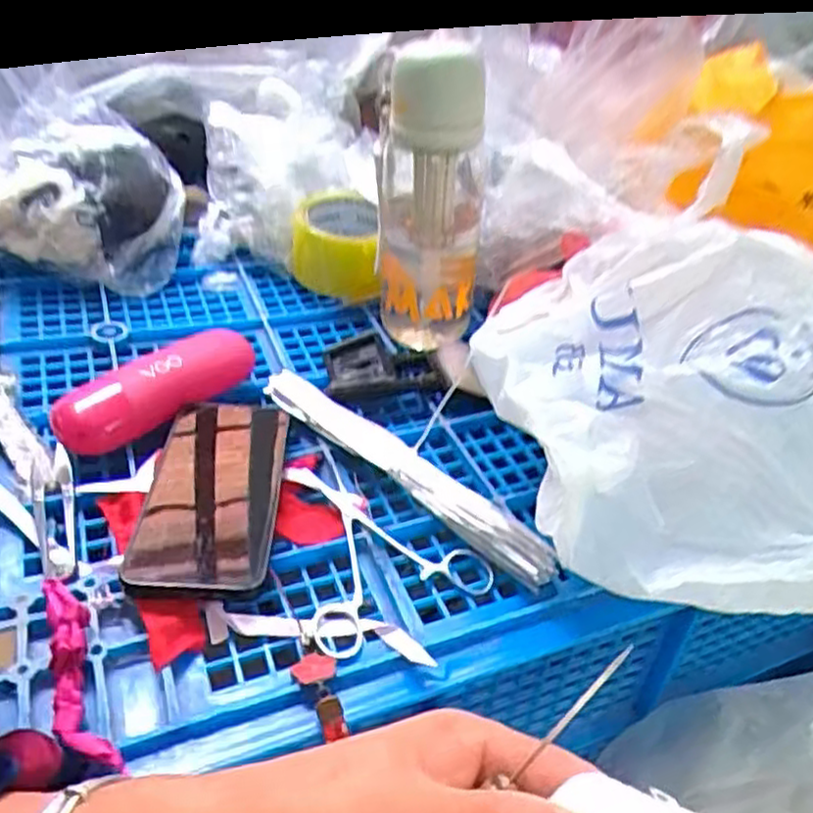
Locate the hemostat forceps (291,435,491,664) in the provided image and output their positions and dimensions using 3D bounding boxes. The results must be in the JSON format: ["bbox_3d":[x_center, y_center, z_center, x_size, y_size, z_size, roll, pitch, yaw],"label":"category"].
[{"bbox_3d":[-0.025,0.075,0.464,0.112,0.012,0.152,-15,44,-22],"label":"hemostat forceps"}]

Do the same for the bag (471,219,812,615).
[{"bbox_3d":[0.196,-0.006,0.456,0.303,0.141,0.215,8,40,4],"label":"bag"}]

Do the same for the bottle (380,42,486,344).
[{"bbox_3d":[0.020,-0.166,0.613,0.085,0.254,0.102,5,40,0],"label":"bottle"}]

